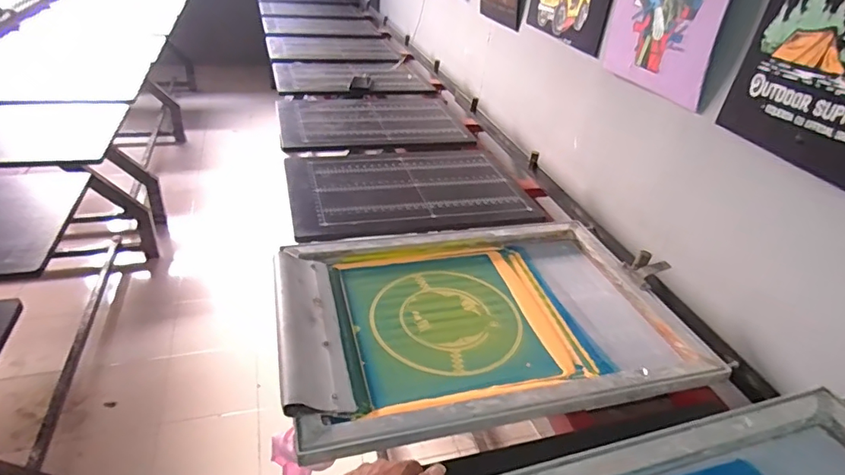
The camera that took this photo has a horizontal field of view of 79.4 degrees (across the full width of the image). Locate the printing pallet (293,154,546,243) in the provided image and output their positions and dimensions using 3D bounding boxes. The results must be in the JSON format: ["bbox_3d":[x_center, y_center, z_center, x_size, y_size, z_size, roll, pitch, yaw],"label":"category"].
[{"bbox_3d":[-0.033,-0.135,1.326,0.603,0.035,0.430,-5,35,-16],"label":"printing pallet"}]

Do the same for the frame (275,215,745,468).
[{"bbox_3d":[0.103,0.117,0.909,0.679,0.045,0.483,-5,35,-16],"label":"frame"}]

